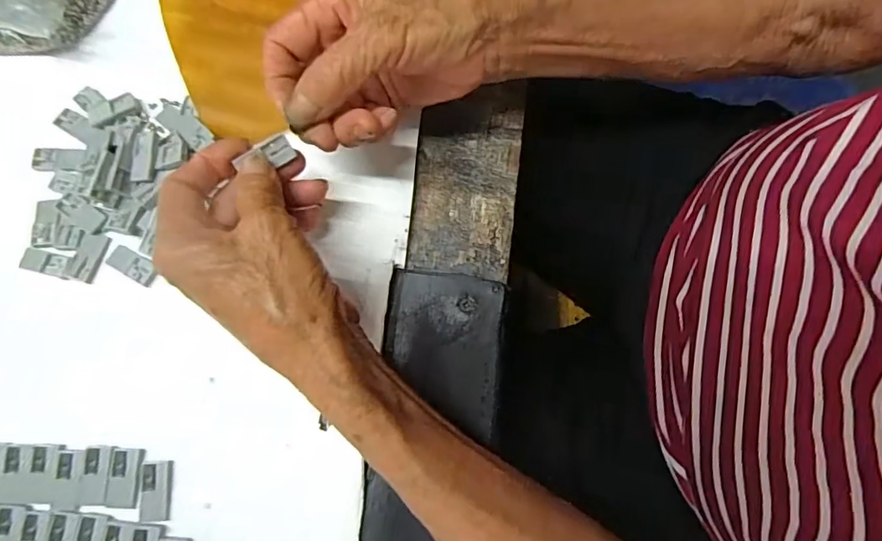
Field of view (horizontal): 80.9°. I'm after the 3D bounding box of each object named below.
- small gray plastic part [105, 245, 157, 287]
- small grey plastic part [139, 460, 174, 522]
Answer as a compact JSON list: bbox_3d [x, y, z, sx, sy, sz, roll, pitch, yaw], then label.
[{"bbox_3d":[-0.169,-0.003,0.283,0.029,0.004,0.013,29,77,8],"label":"small gray plastic part"},{"bbox_3d":[-0.140,0.108,0.252,0.013,0.004,0.027,-4,74,-1],"label":"small grey plastic part"}]

